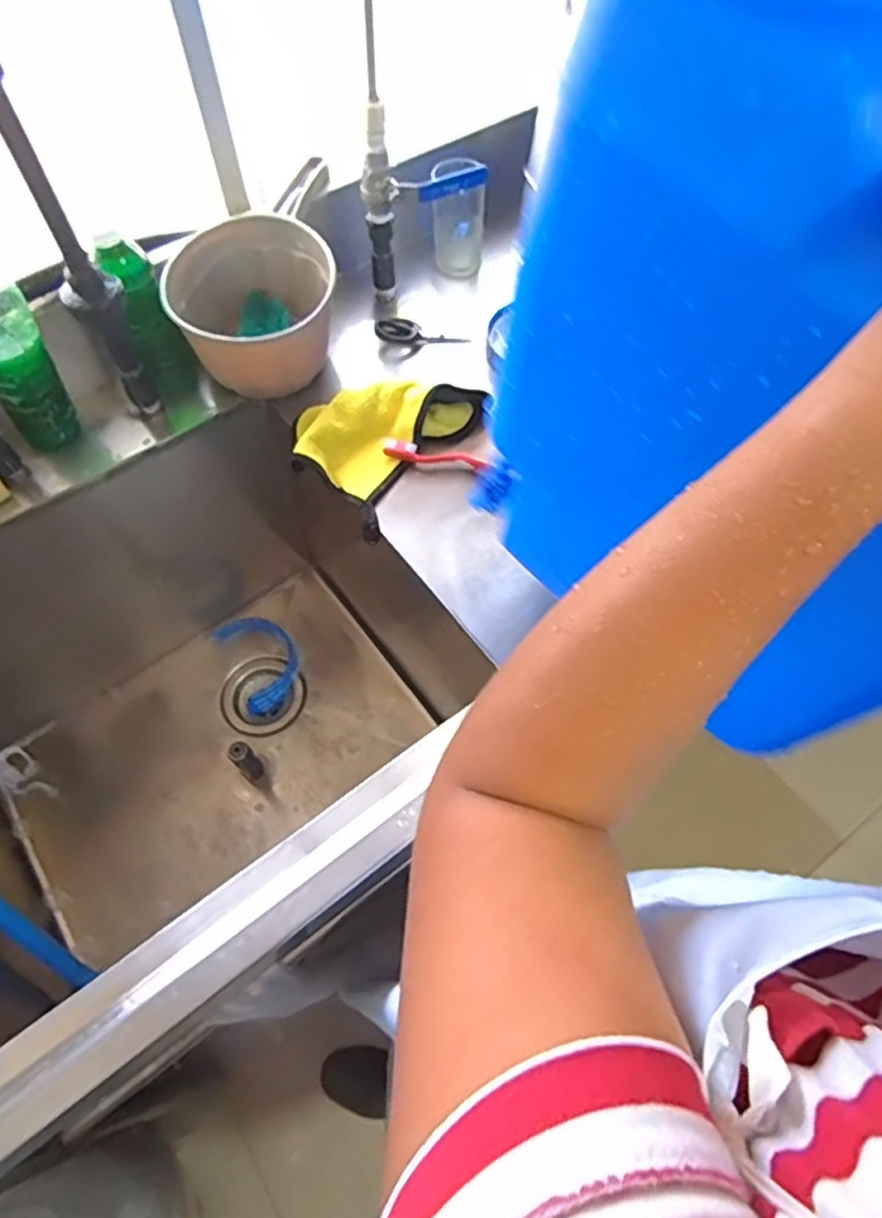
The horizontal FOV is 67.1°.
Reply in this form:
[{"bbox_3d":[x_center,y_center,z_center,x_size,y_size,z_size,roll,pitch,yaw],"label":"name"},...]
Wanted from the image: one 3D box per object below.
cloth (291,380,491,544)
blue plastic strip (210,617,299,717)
[{"bbox_3d":[-0.070,-0.184,0.685,0.151,0.042,0.189,34,66,18],"label":"cloth"},{"bbox_3d":[-0.252,0.072,0.959,0.088,0.042,0.135,-25,63,-13],"label":"blue plastic strip"}]

